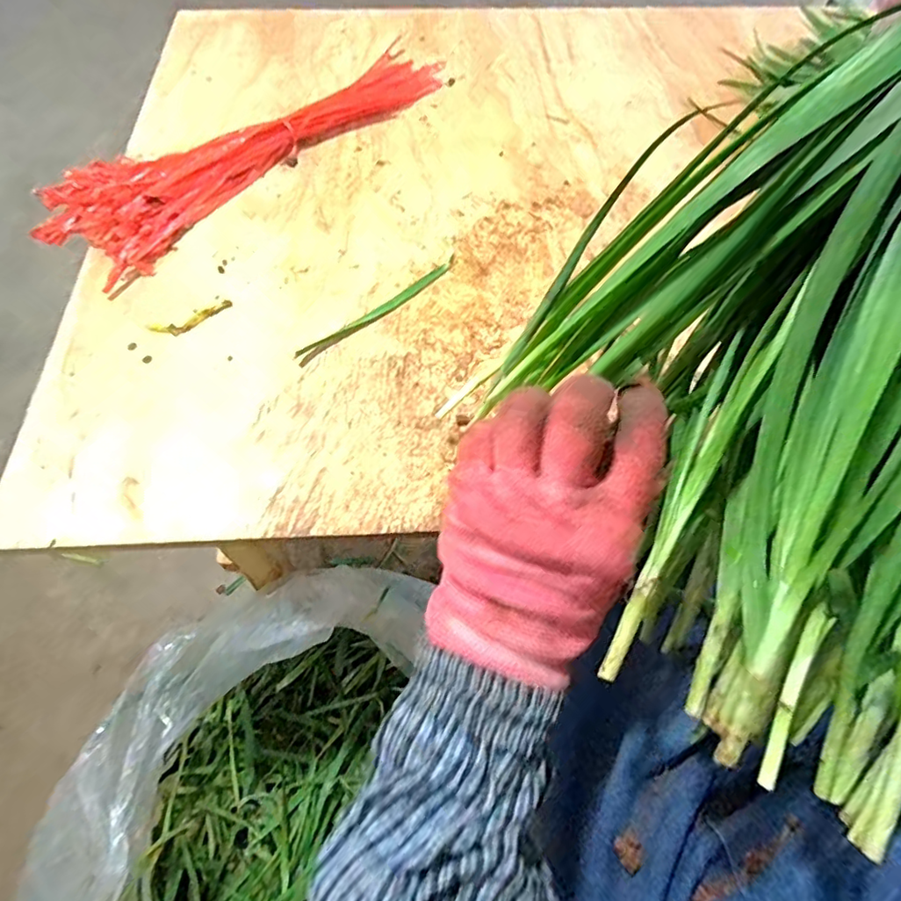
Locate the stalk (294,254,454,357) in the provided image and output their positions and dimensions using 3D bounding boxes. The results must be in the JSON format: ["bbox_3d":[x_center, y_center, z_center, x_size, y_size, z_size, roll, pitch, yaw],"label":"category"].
[{"bbox_3d":[-0.048,-0.103,0.395,0.143,0.008,0.009,-40,69,-19],"label":"stalk"}]

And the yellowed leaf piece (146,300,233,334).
[{"bbox_3d":[-0.181,-0.093,0.386,0.057,0.004,0.015,-24,63,-15],"label":"yellowed leaf piece"}]

